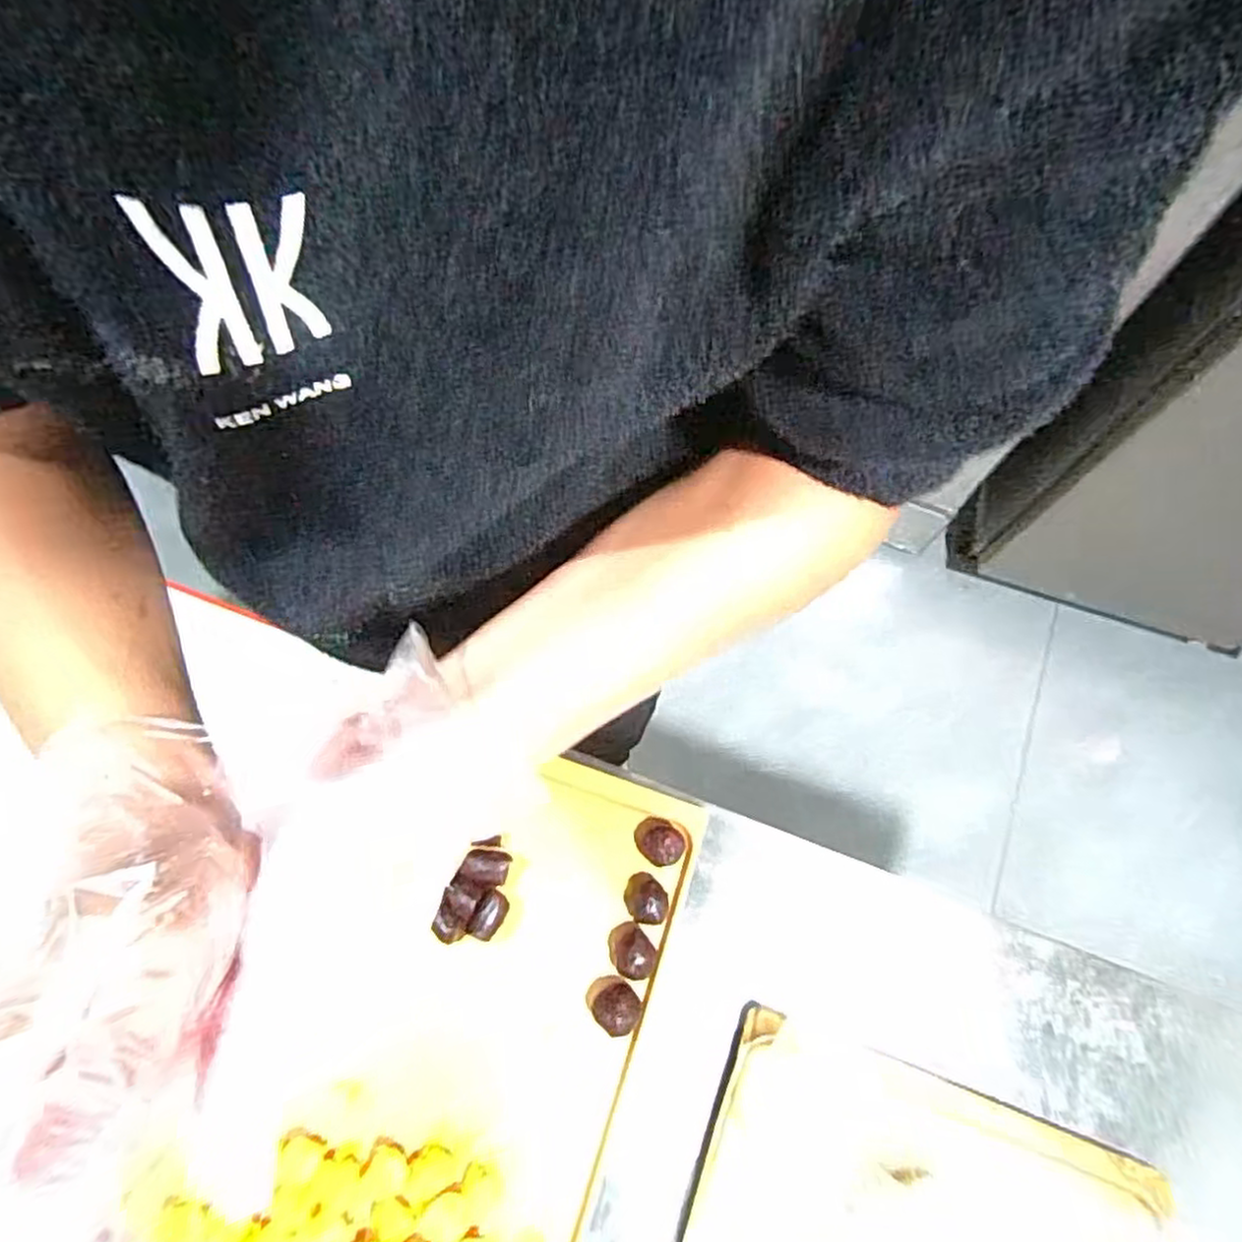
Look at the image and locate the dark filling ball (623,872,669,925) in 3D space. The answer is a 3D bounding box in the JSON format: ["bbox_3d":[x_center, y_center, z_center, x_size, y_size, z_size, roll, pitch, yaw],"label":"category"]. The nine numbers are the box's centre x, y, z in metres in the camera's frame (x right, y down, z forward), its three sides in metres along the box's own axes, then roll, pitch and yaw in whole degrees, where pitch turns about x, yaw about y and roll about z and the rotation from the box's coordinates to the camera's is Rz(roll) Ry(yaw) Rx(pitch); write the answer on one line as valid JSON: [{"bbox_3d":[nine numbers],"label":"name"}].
[{"bbox_3d":[0.019,0.212,0.550,0.031,0.022,0.037,-28,72,-12],"label":"dark filling ball"}]

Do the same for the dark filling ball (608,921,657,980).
[{"bbox_3d":[0.009,0.245,0.532,0.030,0.023,0.039,-34,73,-13],"label":"dark filling ball"}]

